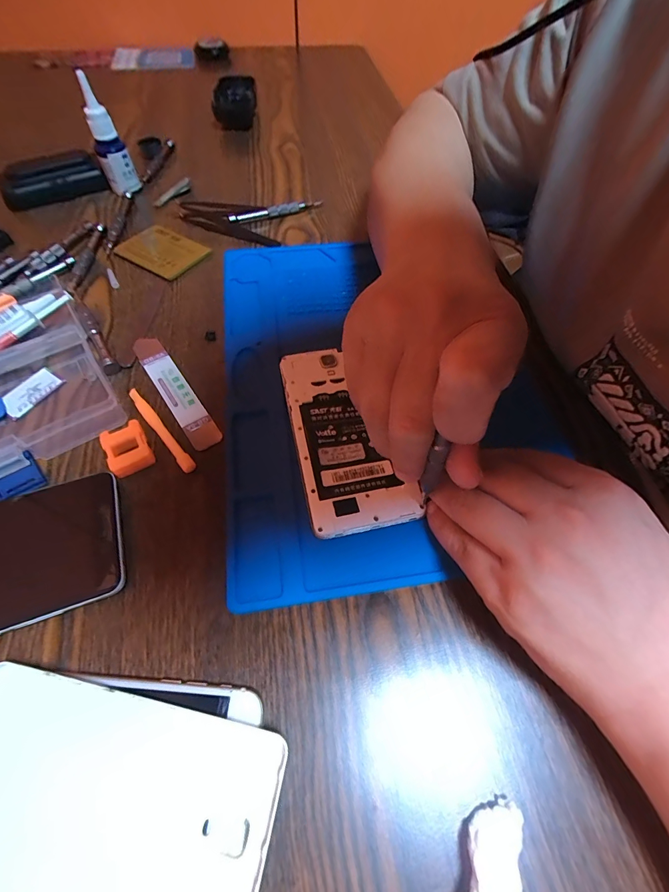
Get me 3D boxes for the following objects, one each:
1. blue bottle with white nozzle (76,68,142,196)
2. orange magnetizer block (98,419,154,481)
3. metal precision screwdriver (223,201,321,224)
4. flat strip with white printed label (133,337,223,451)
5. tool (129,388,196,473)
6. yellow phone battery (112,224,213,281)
[{"bbox_3d":[-0.232,-0.314,0.379,0.030,0.087,0.032,-23,63,-14],"label":"blue bottle with white nozzle"},{"bbox_3d":[-0.134,0.002,0.242,0.025,0.011,0.035,-30,65,-18],"label":"orange magnetizer block"},{"bbox_3d":[-0.063,-0.245,0.390,0.101,0.010,0.010,-19,62,-12],"label":"metal precision screwdriver"},{"bbox_3d":[-0.119,-0.044,0.274,0.020,0.004,0.118,-32,65,-18],"label":"flat strip with white printed label"},{"bbox_3d":[-0.119,-0.012,0.256,0.009,0.005,0.082,-37,67,-20],"label":"tool"},{"bbox_3d":[-0.163,-0.186,0.354,0.072,0.006,0.056,30,63,16],"label":"yellow phone battery"}]

